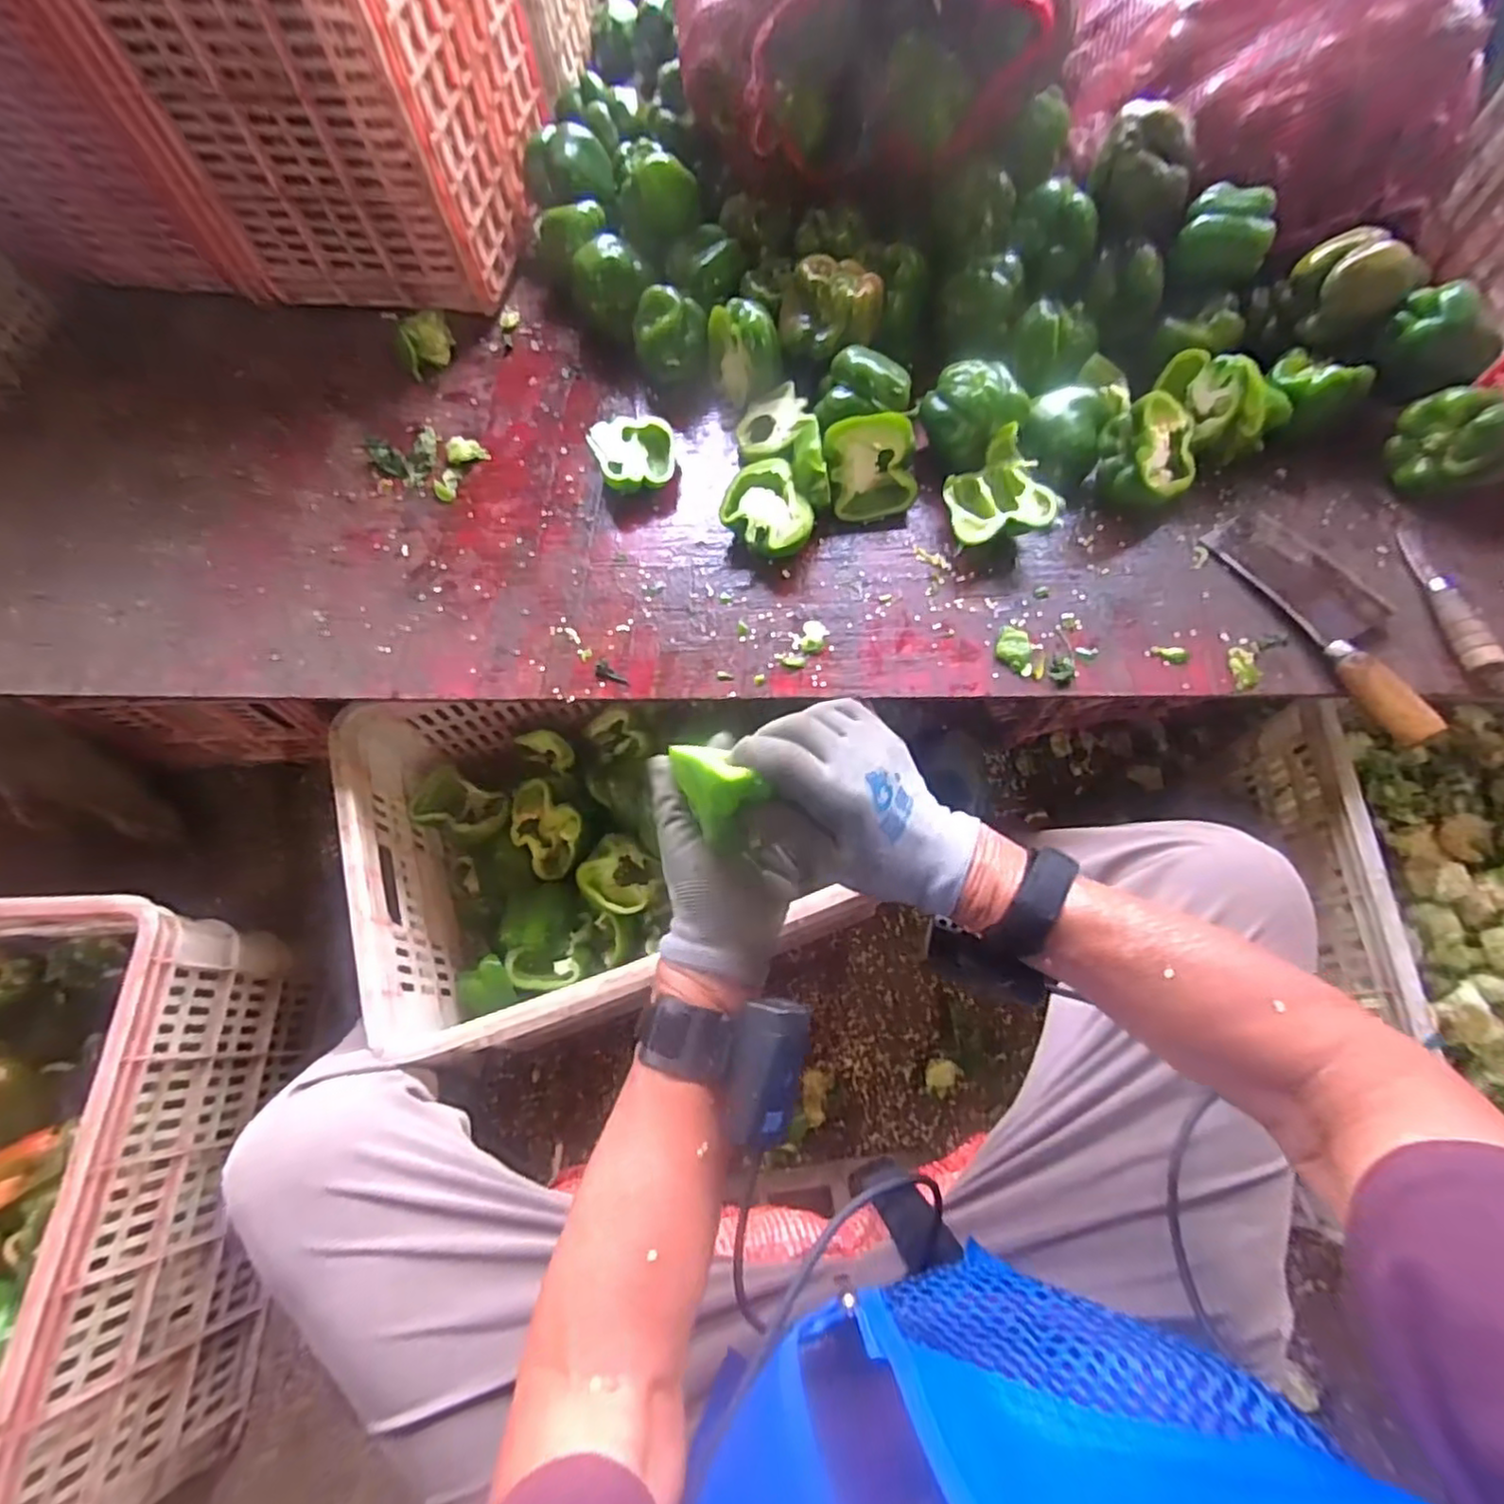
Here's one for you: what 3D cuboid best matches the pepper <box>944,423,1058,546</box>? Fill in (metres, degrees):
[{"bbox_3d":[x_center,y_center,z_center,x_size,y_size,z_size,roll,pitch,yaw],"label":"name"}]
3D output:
[{"bbox_3d":[0.224,-0.240,0.633,0.088,0.056,0.095,-14,68,-4],"label":"pepper"}]

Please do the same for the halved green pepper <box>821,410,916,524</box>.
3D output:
[{"bbox_3d":[0.110,-0.280,0.647,0.081,0.076,0.044,-8,29,-1],"label":"halved green pepper"}]

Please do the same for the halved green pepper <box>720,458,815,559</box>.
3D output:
[{"bbox_3d":[0.014,-0.220,0.637,0.076,0.054,0.092,-24,69,-8],"label":"halved green pepper"}]

